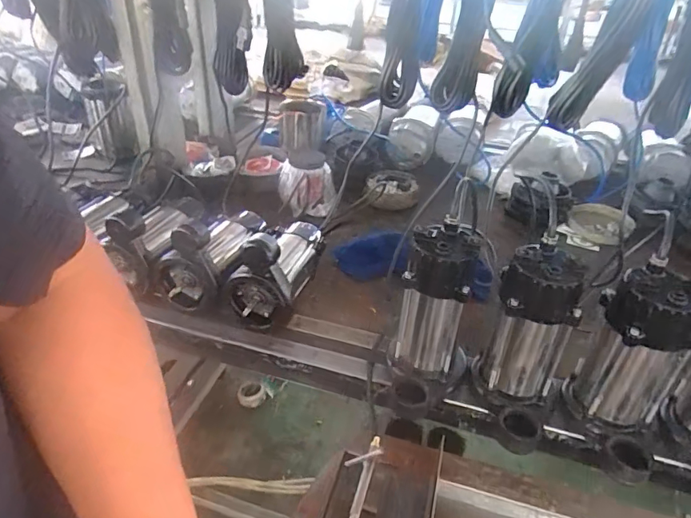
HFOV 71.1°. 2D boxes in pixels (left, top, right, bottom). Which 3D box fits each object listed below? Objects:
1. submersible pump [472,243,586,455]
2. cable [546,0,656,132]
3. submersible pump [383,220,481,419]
[{"bbox_3d":[0.239,0.124,0.660,0.102,0.274,0.101,16,37,18],"label":"submersible pump"},{"bbox_3d":[0.414,-0.355,0.733,0.091,0.397,0.040,1,60,-3],"label":"cable"},{"bbox_3d":[0.118,0.103,0.685,0.105,0.276,0.127,10,35,10],"label":"submersible pump"}]

